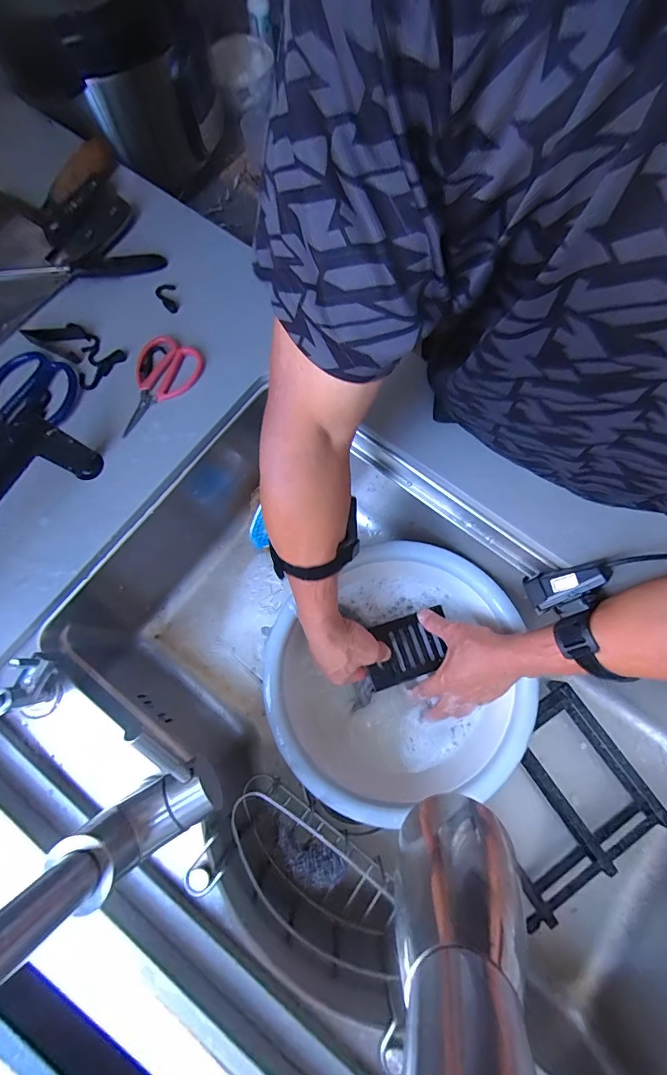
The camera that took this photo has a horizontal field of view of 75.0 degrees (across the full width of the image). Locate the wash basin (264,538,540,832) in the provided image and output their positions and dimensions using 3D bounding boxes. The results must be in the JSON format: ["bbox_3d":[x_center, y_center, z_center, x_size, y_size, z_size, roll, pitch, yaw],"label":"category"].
[{"bbox_3d":[0.070,0.172,0.561,0.291,0.101,0.293,0,75,0],"label":"wash basin"}]

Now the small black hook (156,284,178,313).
[{"bbox_3d":[-0.202,-0.290,0.527,0.024,0.004,0.042,-10,75,-3],"label":"small black hook"}]

